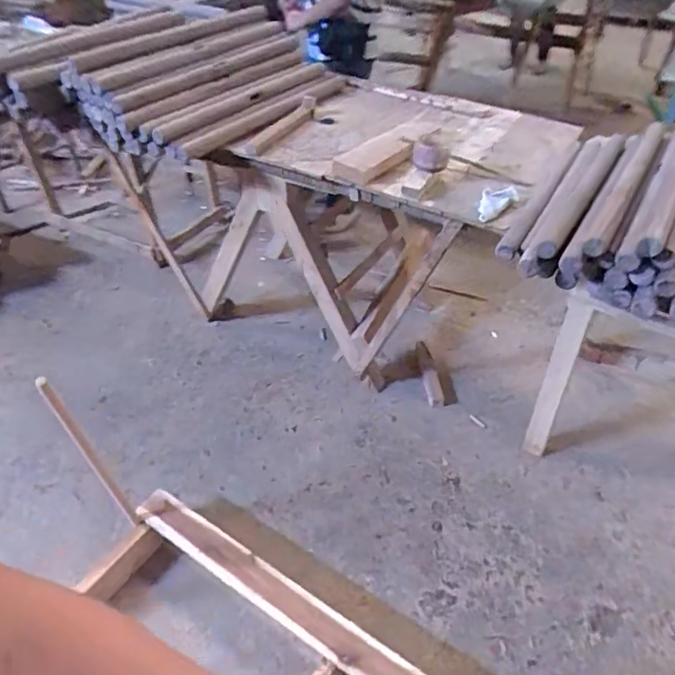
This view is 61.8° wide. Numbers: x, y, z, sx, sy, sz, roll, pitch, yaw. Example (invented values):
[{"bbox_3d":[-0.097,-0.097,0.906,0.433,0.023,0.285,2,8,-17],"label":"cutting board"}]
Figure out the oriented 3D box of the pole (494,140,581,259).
[{"bbox_3d":[0.464,-0.326,1.270,0.053,0.042,0.572,20,45,21],"label":"pole"}]

